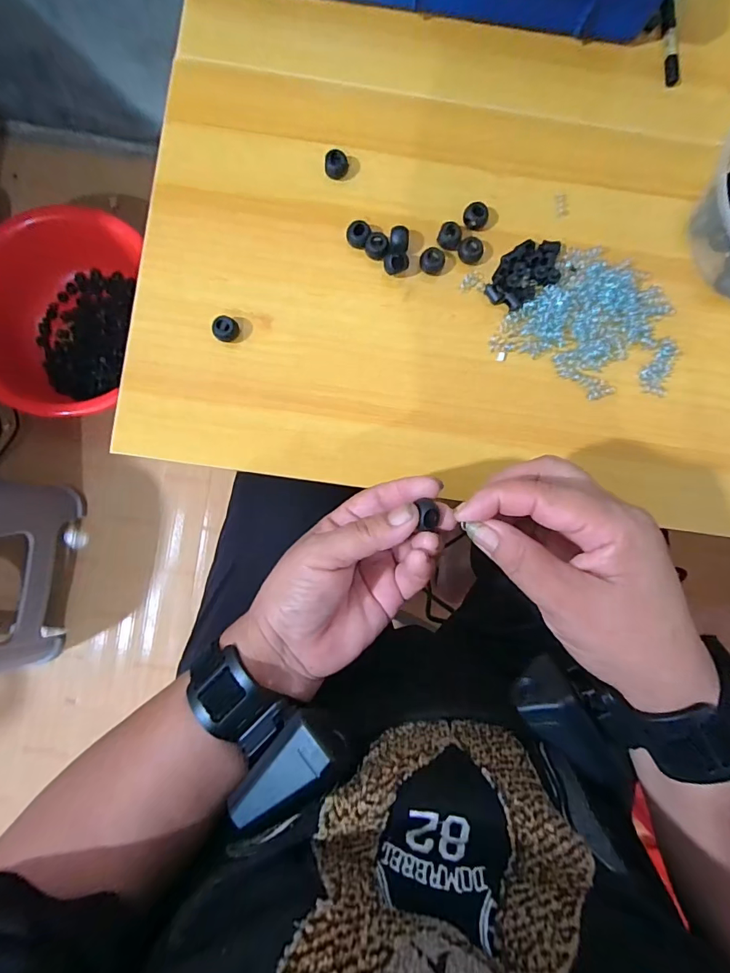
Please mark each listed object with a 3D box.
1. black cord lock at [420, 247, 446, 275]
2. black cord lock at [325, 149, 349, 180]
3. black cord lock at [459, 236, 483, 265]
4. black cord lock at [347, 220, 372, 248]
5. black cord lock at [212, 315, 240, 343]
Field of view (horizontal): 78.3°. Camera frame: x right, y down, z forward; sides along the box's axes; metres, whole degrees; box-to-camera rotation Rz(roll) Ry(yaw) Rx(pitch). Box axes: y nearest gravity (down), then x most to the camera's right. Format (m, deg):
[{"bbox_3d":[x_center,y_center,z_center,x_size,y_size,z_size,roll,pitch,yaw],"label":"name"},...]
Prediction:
[{"bbox_3d":[0.049,-0.163,0.324,0.018,0.012,0.017,21,86,-2],"label":"black cord lock"},{"bbox_3d":[-0.020,-0.232,0.324,0.016,0.014,0.013,1,87,-3],"label":"black cord lock"},{"bbox_3d":[0.076,-0.171,0.323,0.015,0.012,0.015,0,87,-3],"label":"black cord lock"},{"bbox_3d":[-0.005,-0.180,0.323,0.016,0.015,0.015,0,87,-3],"label":"black cord lock"},{"bbox_3d":[-0.099,-0.112,0.319,0.017,0.014,0.016,0,87,-3],"label":"black cord lock"}]

